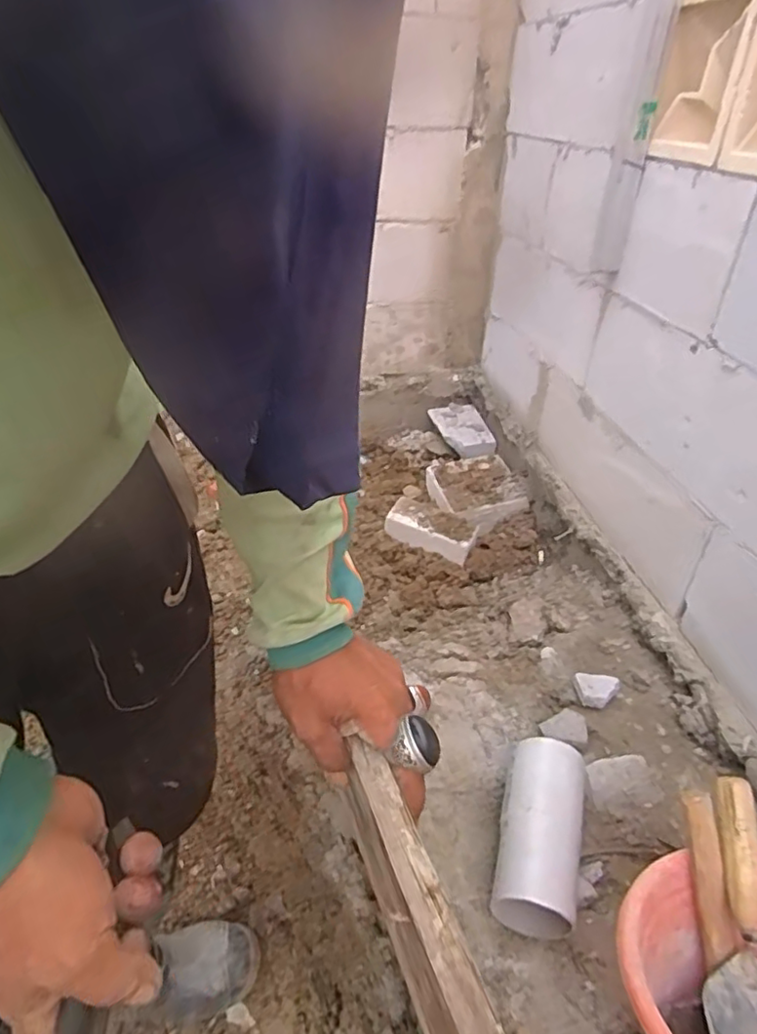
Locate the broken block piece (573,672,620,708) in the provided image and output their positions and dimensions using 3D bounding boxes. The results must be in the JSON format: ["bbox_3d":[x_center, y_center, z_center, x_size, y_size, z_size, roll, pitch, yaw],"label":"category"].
[{"bbox_3d":[0.333,0.265,0.931,0.061,0.028,0.054,9,36,11],"label":"broken block piece"}]

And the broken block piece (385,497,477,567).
[{"bbox_3d":[0.122,0.036,1.410,0.199,0.081,0.110,16,38,20],"label":"broken block piece"}]

